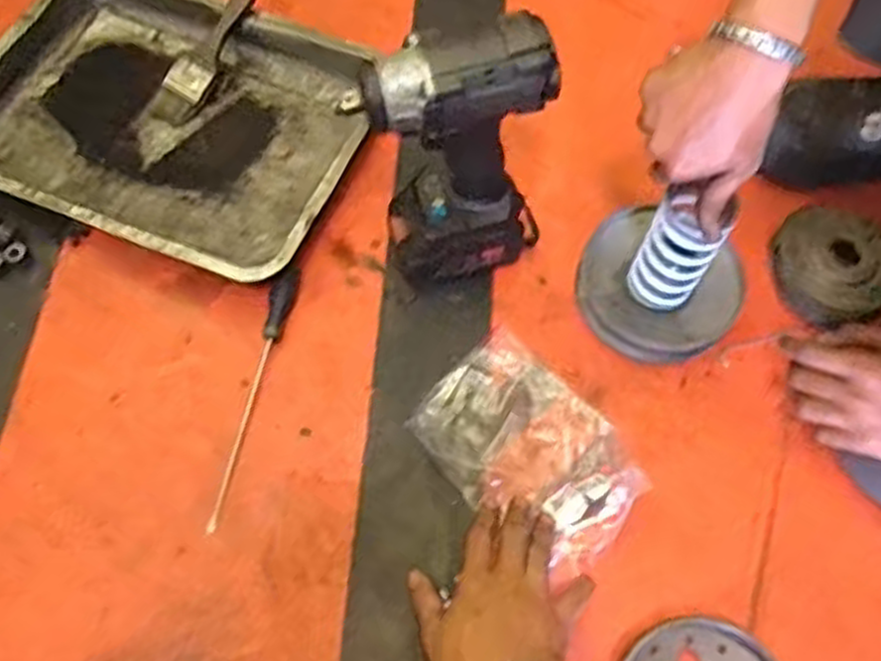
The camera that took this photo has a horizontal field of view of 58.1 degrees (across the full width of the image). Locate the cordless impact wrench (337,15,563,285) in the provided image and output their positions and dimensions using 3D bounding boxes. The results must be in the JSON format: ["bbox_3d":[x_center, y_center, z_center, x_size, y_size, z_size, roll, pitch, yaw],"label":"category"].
[{"bbox_3d":[0.012,-0.126,0.637,0.152,0.258,0.073,-9,65,-5],"label":"cordless impact wrench"}]

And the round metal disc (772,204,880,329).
[{"bbox_3d":[0.364,-0.064,0.723,0.121,0.029,0.110,0,65,-1],"label":"round metal disc"}]

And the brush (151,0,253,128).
[{"bbox_3d":[-0.236,-0.290,0.809,0.043,0.018,0.175,34,92,14],"label":"brush"}]

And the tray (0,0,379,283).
[{"bbox_3d":[-0.267,-0.215,0.782,0.392,0.050,0.297,22,66,9],"label":"tray"}]

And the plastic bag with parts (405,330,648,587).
[{"bbox_3d":[0.076,0.096,0.660,0.130,0.031,0.190,-39,71,-17],"label":"plastic bag with parts"}]

